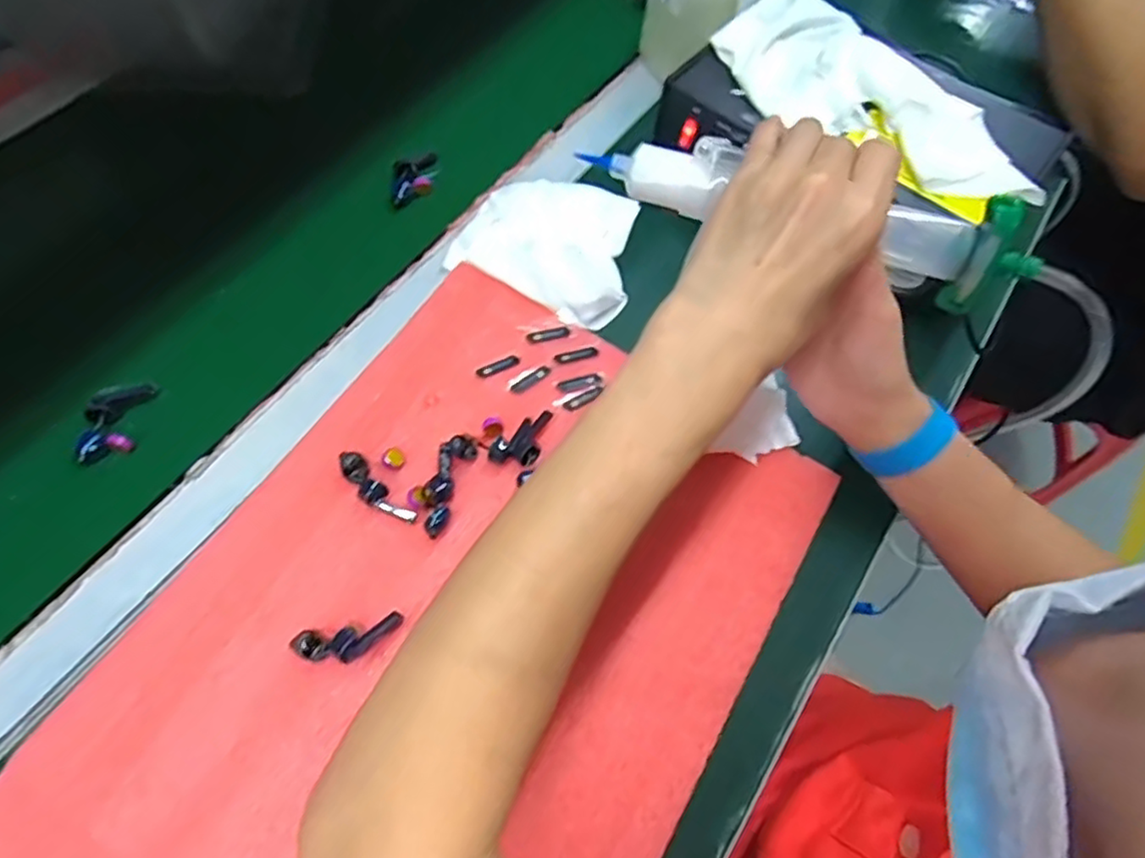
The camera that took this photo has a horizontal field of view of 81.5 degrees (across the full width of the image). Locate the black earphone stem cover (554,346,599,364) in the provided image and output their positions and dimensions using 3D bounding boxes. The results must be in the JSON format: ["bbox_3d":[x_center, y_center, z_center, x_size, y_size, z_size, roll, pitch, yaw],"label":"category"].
[{"bbox_3d":[0.002,-0.045,0.406,0.027,0.004,0.007,-12,64,-10],"label":"black earphone stem cover"}]

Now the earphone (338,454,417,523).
[{"bbox_3d":[-0.105,0.031,0.351,0.052,0.009,0.014,42,68,16],"label":"earphone"}]

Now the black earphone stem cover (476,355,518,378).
[{"bbox_3d":[-0.044,-0.038,0.399,0.026,0.004,0.008,-22,67,-15],"label":"black earphone stem cover"}]

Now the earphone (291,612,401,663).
[{"bbox_3d":[-0.108,0.101,0.316,0.051,0.016,0.020,-10,64,-9],"label":"earphone"}]

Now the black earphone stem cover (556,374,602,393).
[{"bbox_3d":[0.004,-0.028,0.396,0.026,0.004,0.008,-13,64,-10],"label":"black earphone stem cover"}]

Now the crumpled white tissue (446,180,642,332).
[{"bbox_3d":[-0.020,-0.122,0.430,0.114,0.032,0.094,11,63,2],"label":"crumpled white tissue"}]

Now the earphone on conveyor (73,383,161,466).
[{"bbox_3d":[-0.256,-0.003,0.374,0.035,0.013,0.046,0,63,-4],"label":"earphone on conveyor"}]

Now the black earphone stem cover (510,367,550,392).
[{"bbox_3d":[-0.025,-0.030,0.394,0.026,0.004,0.008,-33,70,-19],"label":"black earphone stem cover"}]

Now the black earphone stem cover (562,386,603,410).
[{"bbox_3d":[0.007,-0.018,0.393,0.026,0.004,0.007,-27,68,-17],"label":"black earphone stem cover"}]

